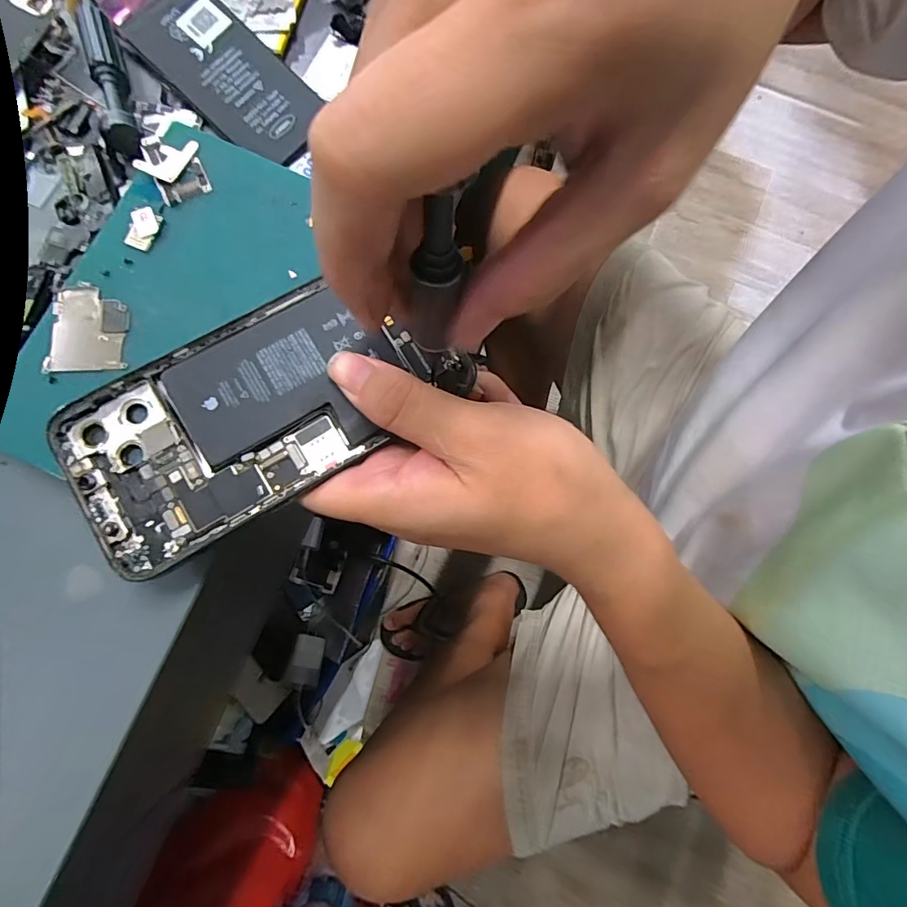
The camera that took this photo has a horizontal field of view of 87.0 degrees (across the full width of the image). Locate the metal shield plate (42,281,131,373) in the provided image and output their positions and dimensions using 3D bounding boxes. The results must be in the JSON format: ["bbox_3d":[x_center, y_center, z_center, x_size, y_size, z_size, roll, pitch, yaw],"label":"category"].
[{"bbox_3d":[-0.155,-0.054,0.202,0.030,0.004,0.038,-1,79,-2],"label":"metal shield plate"}]

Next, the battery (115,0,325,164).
[{"bbox_3d":[-0.115,-0.194,0.241,0.108,0.004,0.047,43,88,2],"label":"battery"}]

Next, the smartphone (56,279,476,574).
[{"bbox_3d":[-0.077,-0.020,0.194,0.153,0.012,0.076,-32,81,-5],"label":"smartphone"}]

